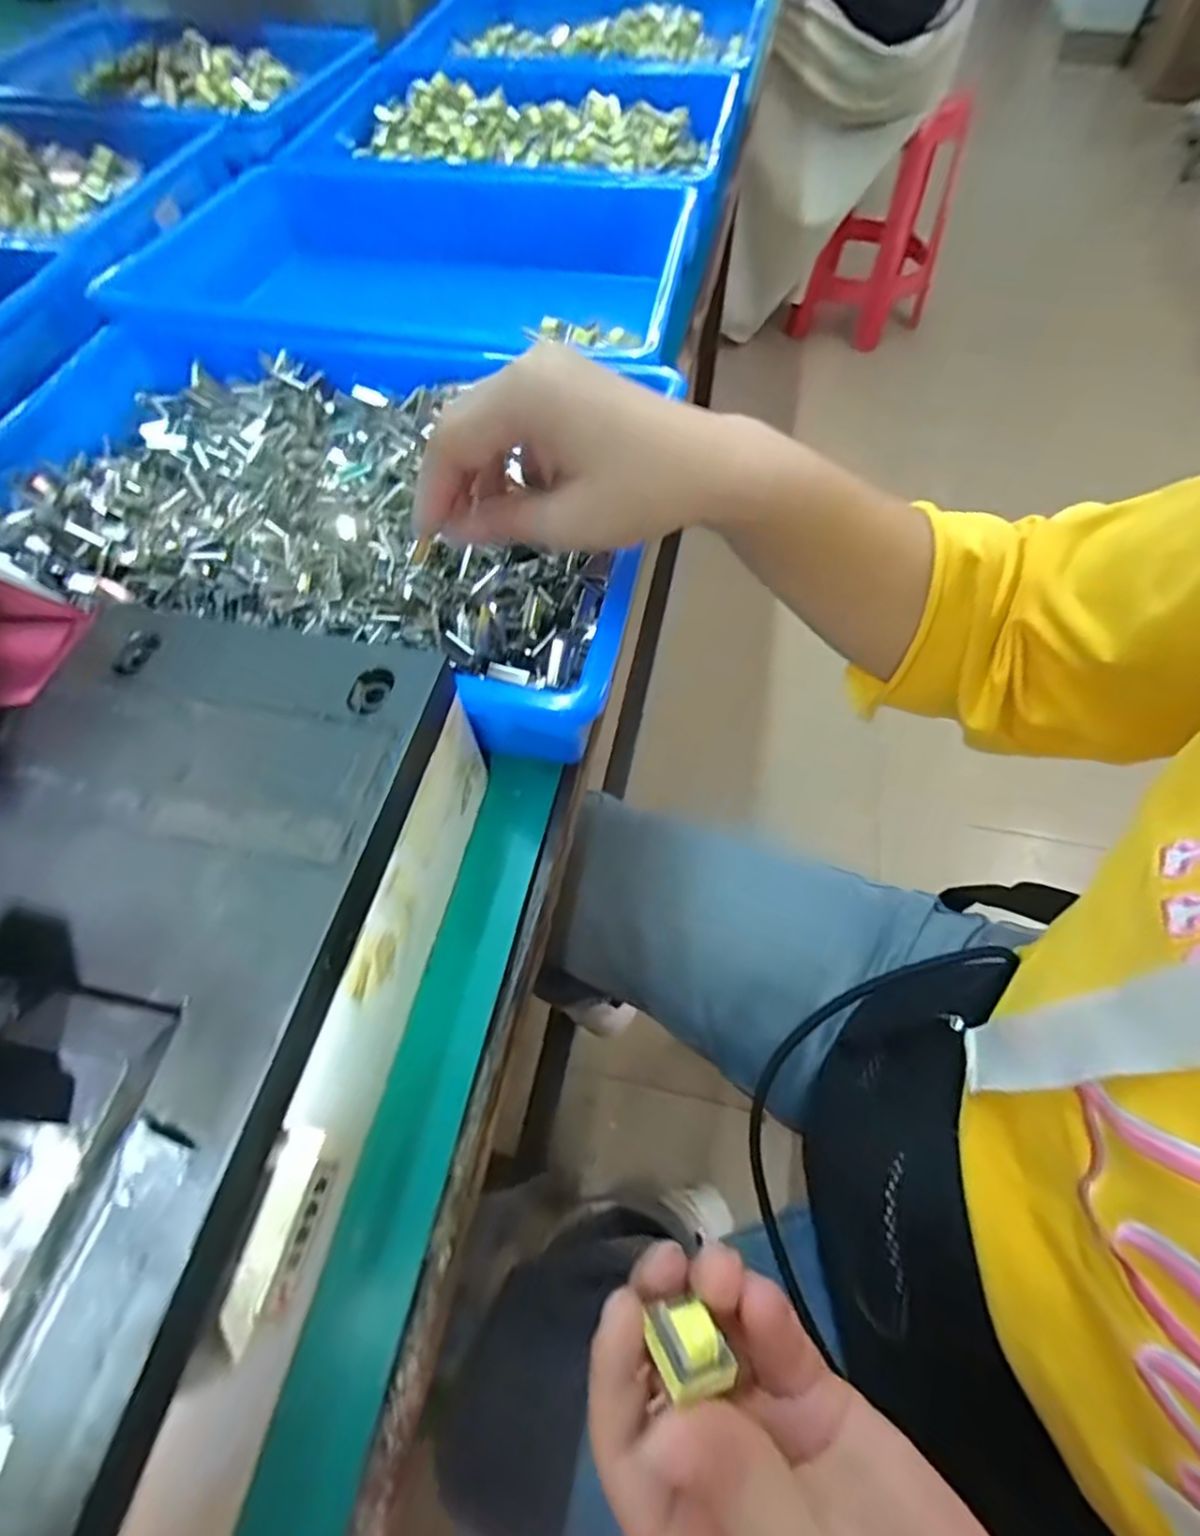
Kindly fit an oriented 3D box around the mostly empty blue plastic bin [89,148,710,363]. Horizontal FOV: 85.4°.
[{"bbox_3d":[-0.122,-0.346,0.485,0.365,0.084,0.261,9,61,6],"label":"mostly empty blue plastic bin"}]

